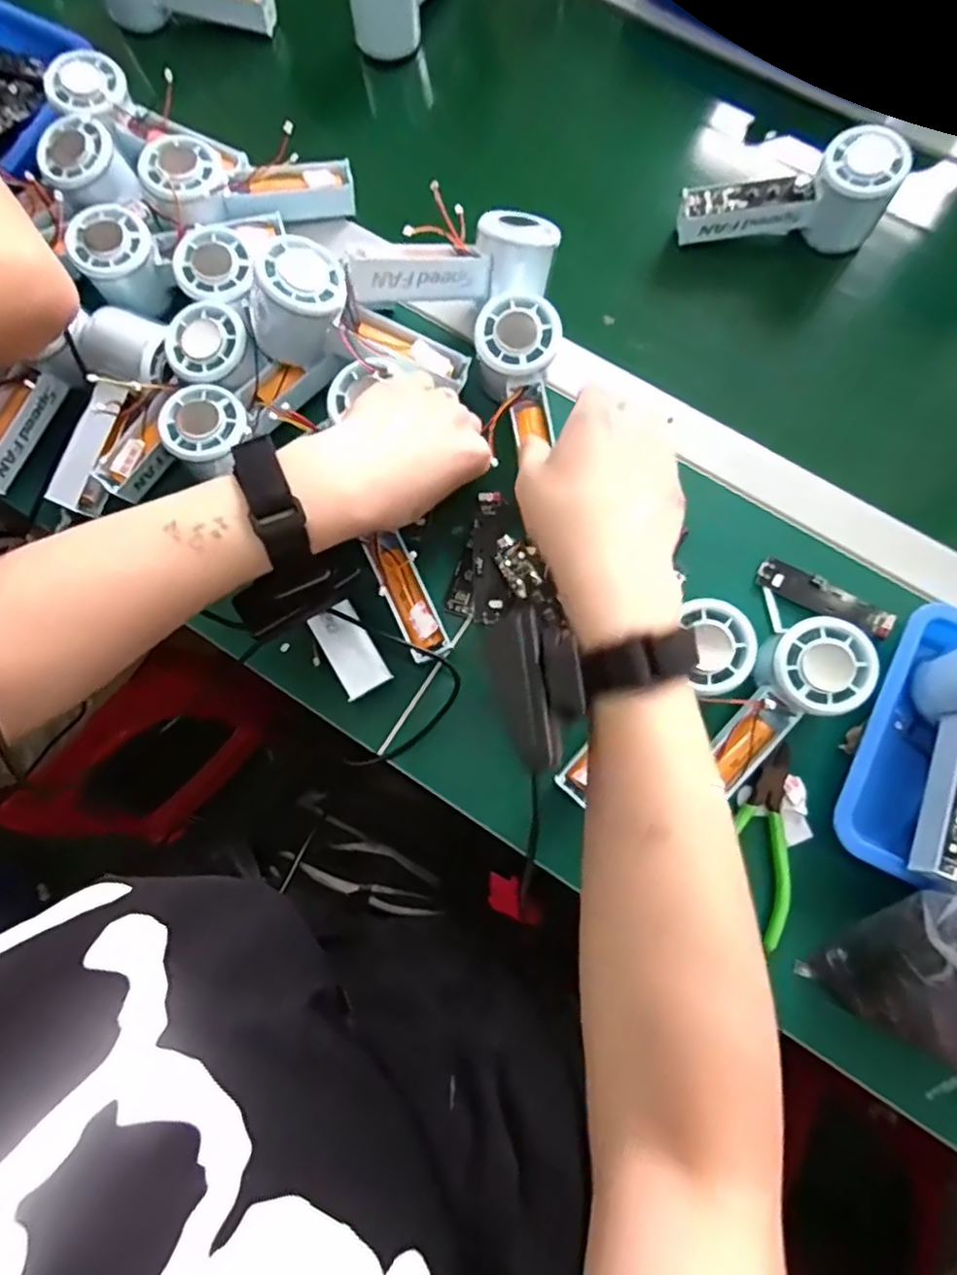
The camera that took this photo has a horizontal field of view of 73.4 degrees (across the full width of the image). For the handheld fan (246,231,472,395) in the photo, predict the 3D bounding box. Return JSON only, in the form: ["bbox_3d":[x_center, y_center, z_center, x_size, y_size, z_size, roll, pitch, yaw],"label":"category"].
[{"bbox_3d":[-0.079,-0.209,0.443,0.147,0.065,0.061,17,78,-19],"label":"handheld fan"}]

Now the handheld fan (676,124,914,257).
[{"bbox_3d":[0.228,-0.336,0.482,0.149,0.058,0.055,2,78,2],"label":"handheld fan"}]

